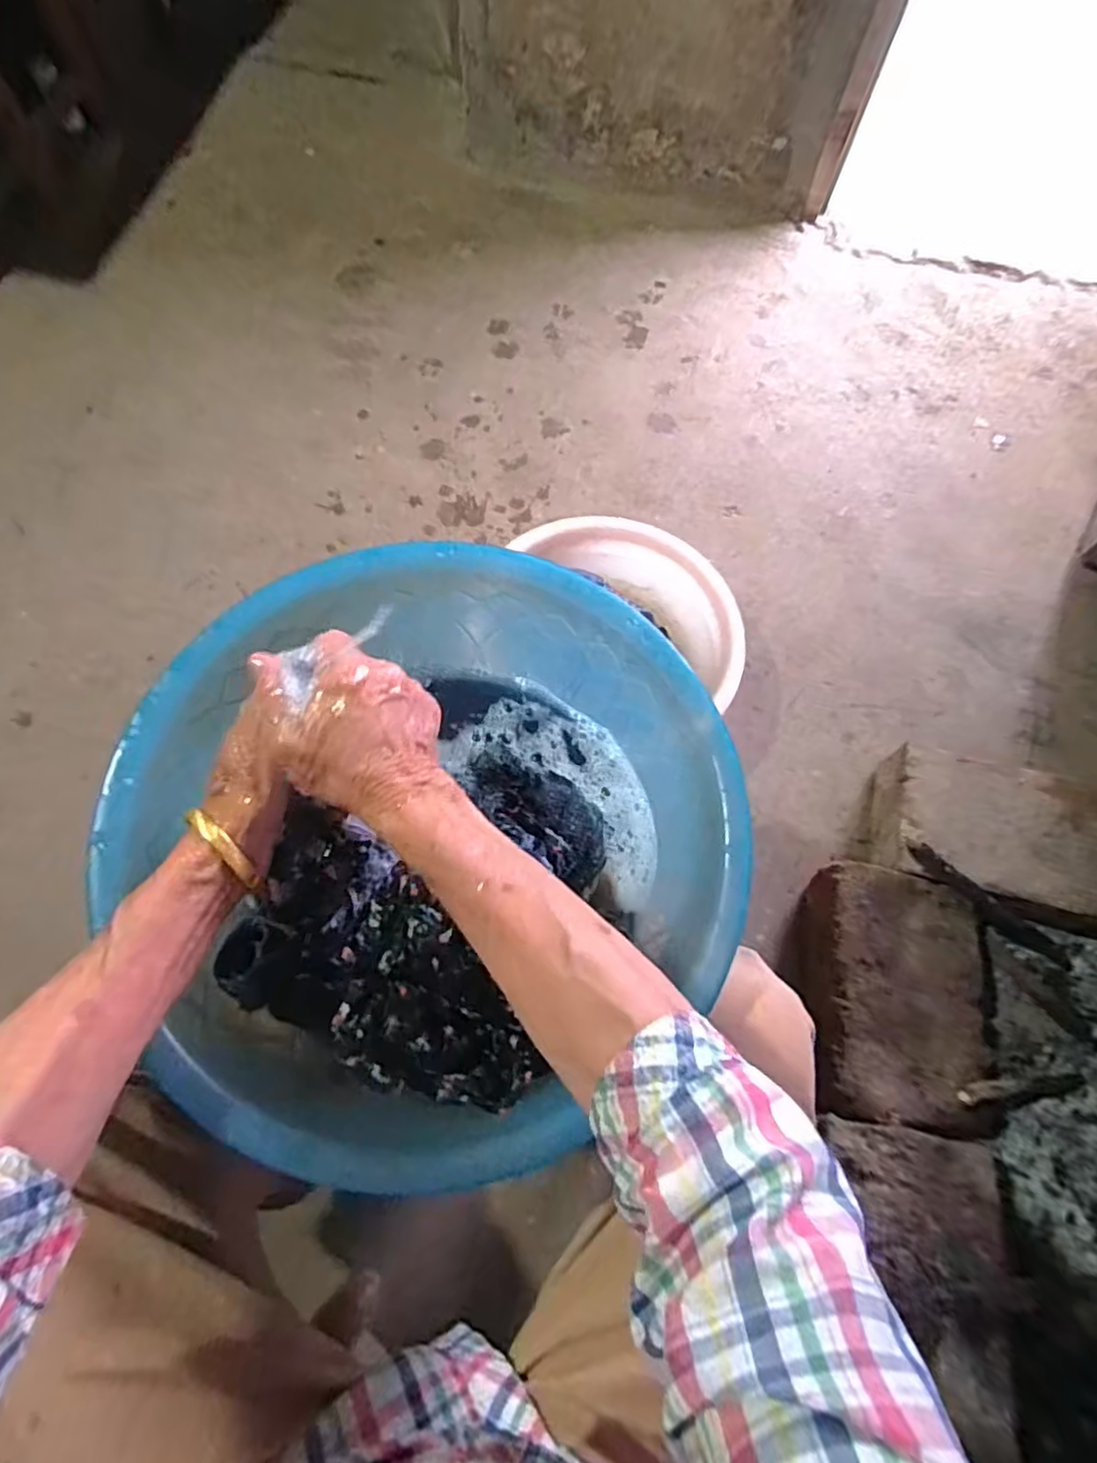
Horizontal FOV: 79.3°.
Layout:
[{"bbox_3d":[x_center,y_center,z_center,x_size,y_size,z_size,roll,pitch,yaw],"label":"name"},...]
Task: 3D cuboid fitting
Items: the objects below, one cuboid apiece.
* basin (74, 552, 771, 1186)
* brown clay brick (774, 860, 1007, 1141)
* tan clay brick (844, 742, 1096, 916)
[{"bbox_3d":[-0.070,0.065,0.452,0.359,0.119,0.366,1,69,-2],"label":"basin"},{"bbox_3d":[0.410,0.310,0.793,0.196,0.121,0.272,8,69,1],"label":"brown clay brick"},{"bbox_3d":[0.578,0.137,0.882,0.283,0.104,0.165,13,69,3],"label":"tan clay brick"}]

